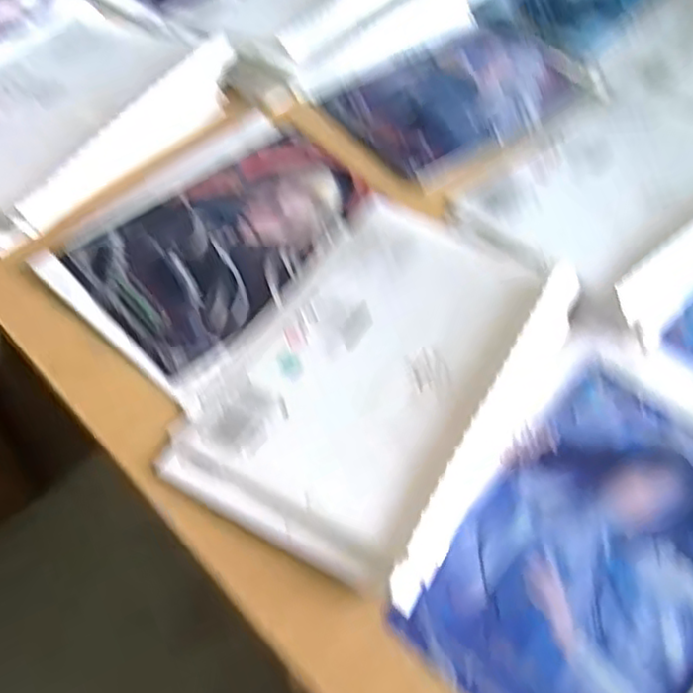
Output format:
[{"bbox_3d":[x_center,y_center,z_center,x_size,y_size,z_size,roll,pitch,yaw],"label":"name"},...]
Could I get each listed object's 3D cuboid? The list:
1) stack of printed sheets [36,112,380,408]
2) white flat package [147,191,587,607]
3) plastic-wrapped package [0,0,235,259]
[{"bbox_3d":[-0.067,-0.060,0.388,0.123,0.017,0.173,39,63,19],"label":"stack of printed sheets"},{"bbox_3d":[0.021,0.003,0.333,0.134,0.030,0.201,29,61,14],"label":"white flat package"},{"bbox_3d":[-0.187,-0.162,0.426,0.180,0.040,0.201,34,62,17],"label":"plastic-wrapped package"}]

